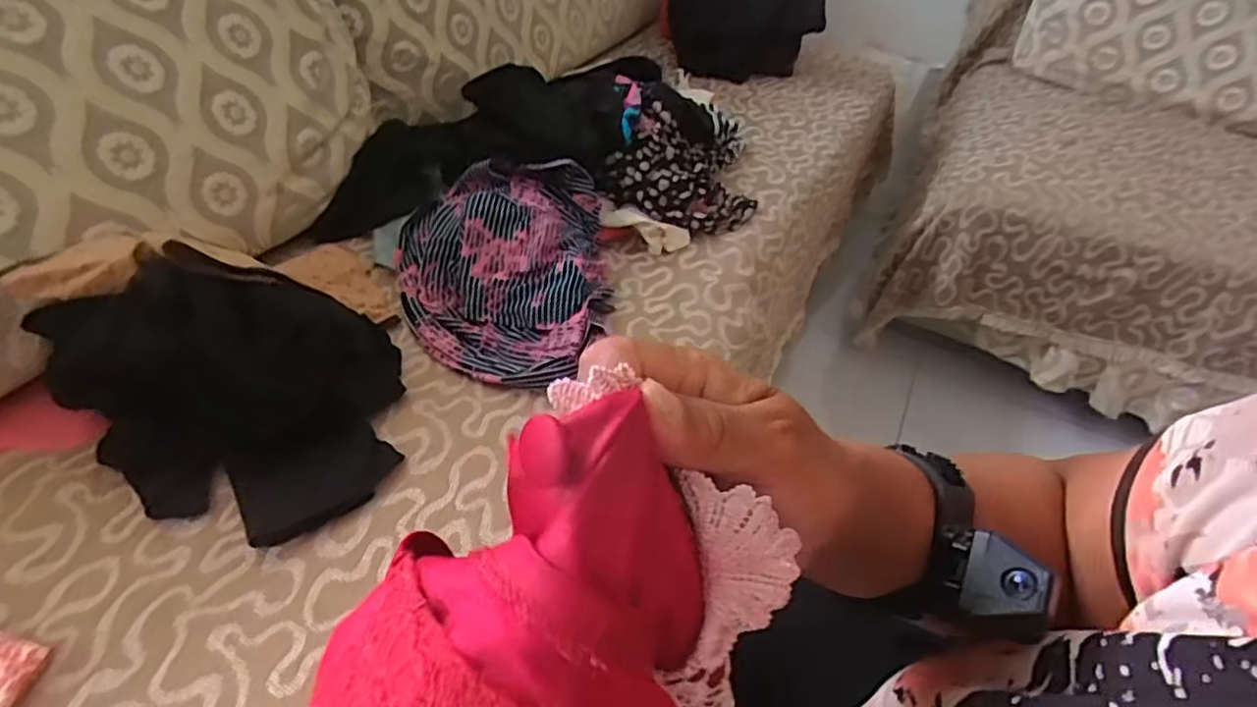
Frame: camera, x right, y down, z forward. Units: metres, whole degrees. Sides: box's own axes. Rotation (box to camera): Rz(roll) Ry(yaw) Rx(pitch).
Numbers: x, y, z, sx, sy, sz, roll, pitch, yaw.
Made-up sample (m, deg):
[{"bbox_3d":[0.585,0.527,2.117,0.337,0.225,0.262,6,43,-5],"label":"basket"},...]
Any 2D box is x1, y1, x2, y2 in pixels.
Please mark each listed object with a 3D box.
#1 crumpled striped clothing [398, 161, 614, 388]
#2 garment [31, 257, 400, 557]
[{"bbox_3d":[-0.139,-0.103,0.712,0.231,0.100,0.317,-1,44,-8],"label":"crumpled striped clothing"},{"bbox_3d":[-0.324,0.026,0.525,0.251,0.133,0.218,-14,47,-20],"label":"garment"}]

